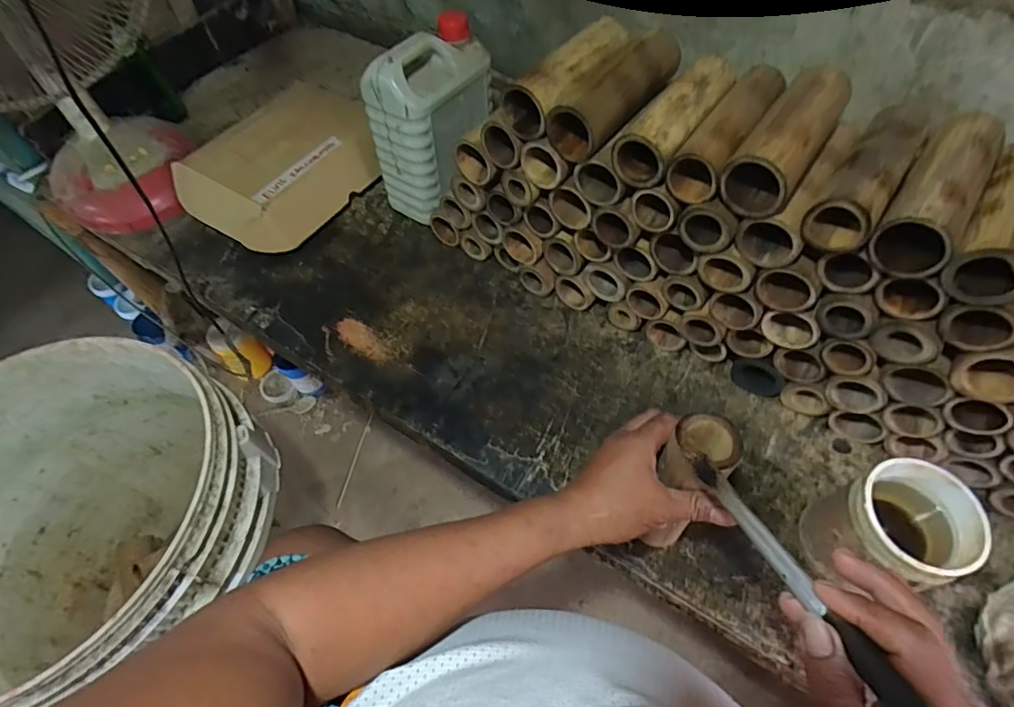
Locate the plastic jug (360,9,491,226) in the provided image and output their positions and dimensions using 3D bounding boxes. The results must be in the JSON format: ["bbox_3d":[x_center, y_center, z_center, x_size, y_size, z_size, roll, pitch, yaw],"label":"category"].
[{"bbox_3d":[-0.103,-0.318,0.748,0.098,0.243,0.160,31,61,21],"label":"plastic jug"}]

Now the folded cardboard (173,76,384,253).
[{"bbox_3d":[-0.343,-0.288,0.814,0.218,0.114,0.258,28,60,20],"label":"folded cardboard"}]

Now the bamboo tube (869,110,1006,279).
[{"bbox_3d":[0.368,-0.137,0.443,0.057,0.057,0.164,32,62,22],"label":"bamboo tube"}]

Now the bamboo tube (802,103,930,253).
[{"bbox_3d":[0.322,-0.159,0.464,0.054,0.051,0.177,33,62,22],"label":"bamboo tube"}]

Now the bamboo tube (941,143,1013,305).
[{"bbox_3d":[0.417,-0.114,0.431,0.050,0.051,0.178,33,62,22],"label":"bamboo tube"}]

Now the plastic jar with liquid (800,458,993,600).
[{"bbox_3d":[0.346,0.162,0.469,0.094,0.101,0.093,-1,55,1],"label":"plastic jar with liquid"}]

